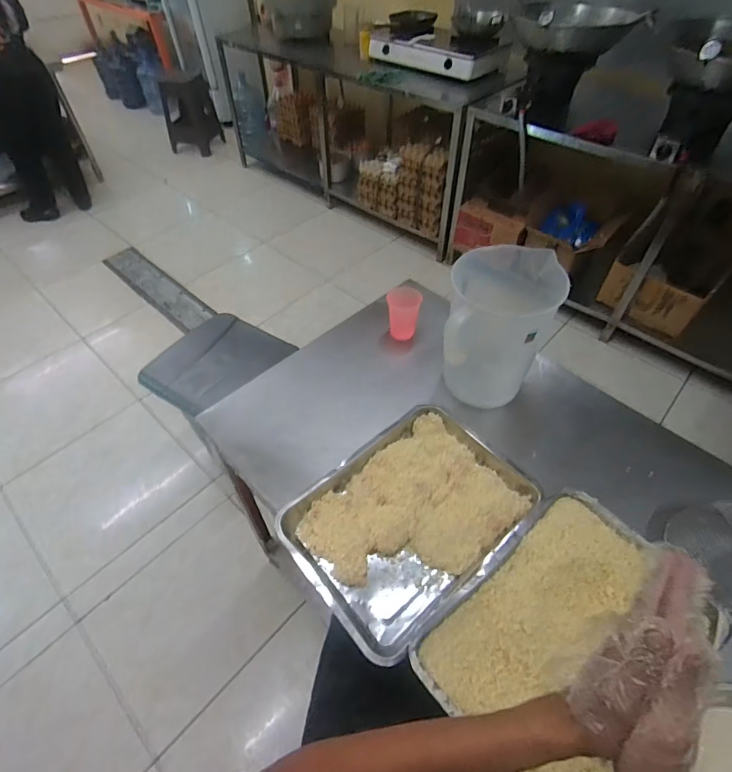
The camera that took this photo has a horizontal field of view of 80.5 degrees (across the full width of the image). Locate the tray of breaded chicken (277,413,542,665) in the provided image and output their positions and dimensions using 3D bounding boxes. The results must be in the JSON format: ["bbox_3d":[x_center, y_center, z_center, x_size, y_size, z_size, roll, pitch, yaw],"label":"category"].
[{"bbox_3d":[0.075,0.215,0.736,0.389,0.062,0.282,-36,59,-25],"label":"tray of breaded chicken"}]

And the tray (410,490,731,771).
[{"bbox_3d":[0.284,0.345,0.601,0.379,0.055,0.270,-35,58,-24],"label":"tray"}]

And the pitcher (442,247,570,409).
[{"bbox_3d":[0.250,-0.095,0.859,0.191,0.308,0.167,6,51,6],"label":"pitcher"}]

